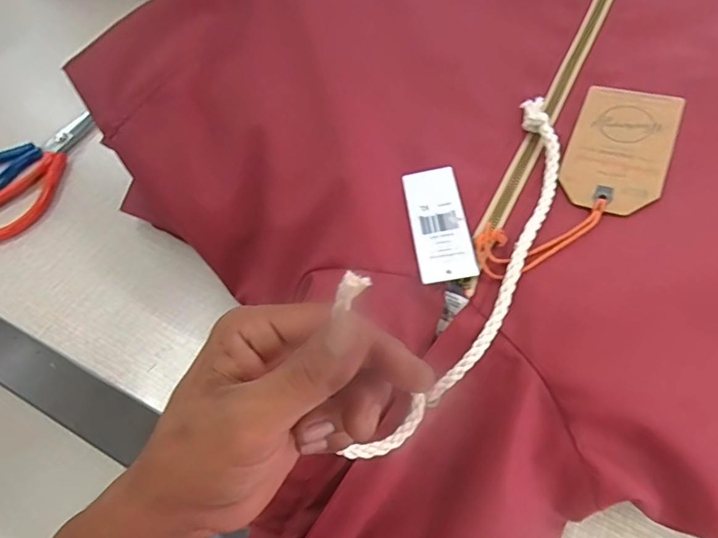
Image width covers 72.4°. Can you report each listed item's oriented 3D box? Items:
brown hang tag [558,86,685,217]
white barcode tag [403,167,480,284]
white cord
[{"bbox_3d":[0.165,-0.077,0.310,0.057,0.004,0.099,18,67,22],"label":"brown hang tag"},{"bbox_3d":[0.048,-0.029,0.301,0.033,0.004,0.080,-7,60,0],"label":"white barcode tag"},{"bbox_3d":[0.065,-0.022,0.254,0.056,0.118,0.256,26,70,17],"label":"white cord"}]

